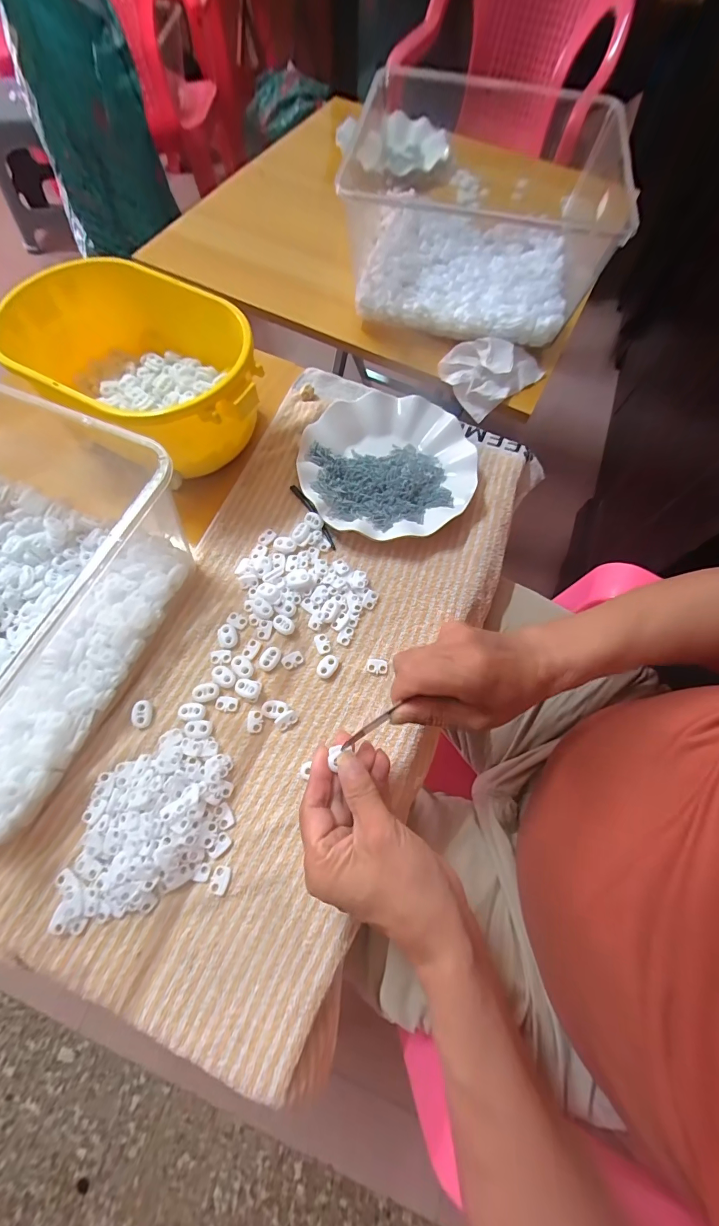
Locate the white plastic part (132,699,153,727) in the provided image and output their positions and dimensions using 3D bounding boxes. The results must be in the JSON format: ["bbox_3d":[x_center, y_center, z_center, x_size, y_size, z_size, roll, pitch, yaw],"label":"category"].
[{"bbox_3d":[-0.181,0.084,0.341,0.014,0.007,0.022,-5,69,-4],"label":"white plastic part"}]

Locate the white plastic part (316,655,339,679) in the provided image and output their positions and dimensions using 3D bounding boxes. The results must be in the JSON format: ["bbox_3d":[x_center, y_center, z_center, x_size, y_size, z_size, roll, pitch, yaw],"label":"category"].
[{"bbox_3d":[-0.028,0.047,0.364,0.015,0.007,0.022,36,72,12],"label":"white plastic part"}]

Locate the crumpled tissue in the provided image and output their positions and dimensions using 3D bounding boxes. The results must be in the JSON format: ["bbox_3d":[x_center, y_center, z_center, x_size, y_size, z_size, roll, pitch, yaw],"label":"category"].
[{"bbox_3d":[0.165,-0.310,0.522,0.115,0.040,0.096,-39,75,-15],"label":"crumpled tissue"}]

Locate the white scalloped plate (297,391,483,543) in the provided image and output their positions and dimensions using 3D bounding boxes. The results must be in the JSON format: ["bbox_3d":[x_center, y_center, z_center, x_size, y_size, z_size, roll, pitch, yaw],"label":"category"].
[{"bbox_3d":[0.030,-0.159,0.437,0.178,0.026,0.180,1,69,-2],"label":"white scalloped plate"}]

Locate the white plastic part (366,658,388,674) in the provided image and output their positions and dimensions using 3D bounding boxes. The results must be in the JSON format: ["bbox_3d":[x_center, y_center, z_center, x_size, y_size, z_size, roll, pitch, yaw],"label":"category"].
[{"bbox_3d":[0.016,0.048,0.367,0.018,0.004,0.014,14,69,3],"label":"white plastic part"}]

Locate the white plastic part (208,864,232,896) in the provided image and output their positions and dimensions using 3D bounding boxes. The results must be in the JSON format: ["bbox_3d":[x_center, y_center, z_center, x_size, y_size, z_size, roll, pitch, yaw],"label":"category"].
[{"bbox_3d":[-0.103,0.198,0.302,0.013,0.004,0.018,13,69,3],"label":"white plastic part"}]

